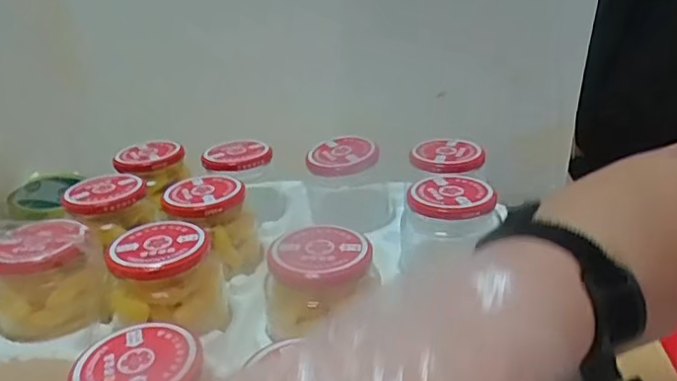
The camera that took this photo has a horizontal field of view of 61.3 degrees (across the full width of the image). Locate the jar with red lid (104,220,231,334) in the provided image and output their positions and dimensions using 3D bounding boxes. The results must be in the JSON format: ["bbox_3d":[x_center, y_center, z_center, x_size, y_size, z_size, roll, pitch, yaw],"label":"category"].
[{"bbox_3d":[-0.124,0.065,0.418,0.078,0.061,0.069,-8,25,-11],"label":"jar with red lid"}]

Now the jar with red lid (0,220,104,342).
[{"bbox_3d":[-0.219,0.066,0.426,0.078,0.062,0.073,-2,24,1],"label":"jar with red lid"}]

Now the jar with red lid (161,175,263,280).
[{"bbox_3d":[-0.112,0.031,0.501,0.072,0.067,0.069,-2,24,1],"label":"jar with red lid"}]

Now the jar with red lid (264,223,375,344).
[{"bbox_3d":[-0.013,0.067,0.399,0.071,0.063,0.071,-2,24,1],"label":"jar with red lid"}]

